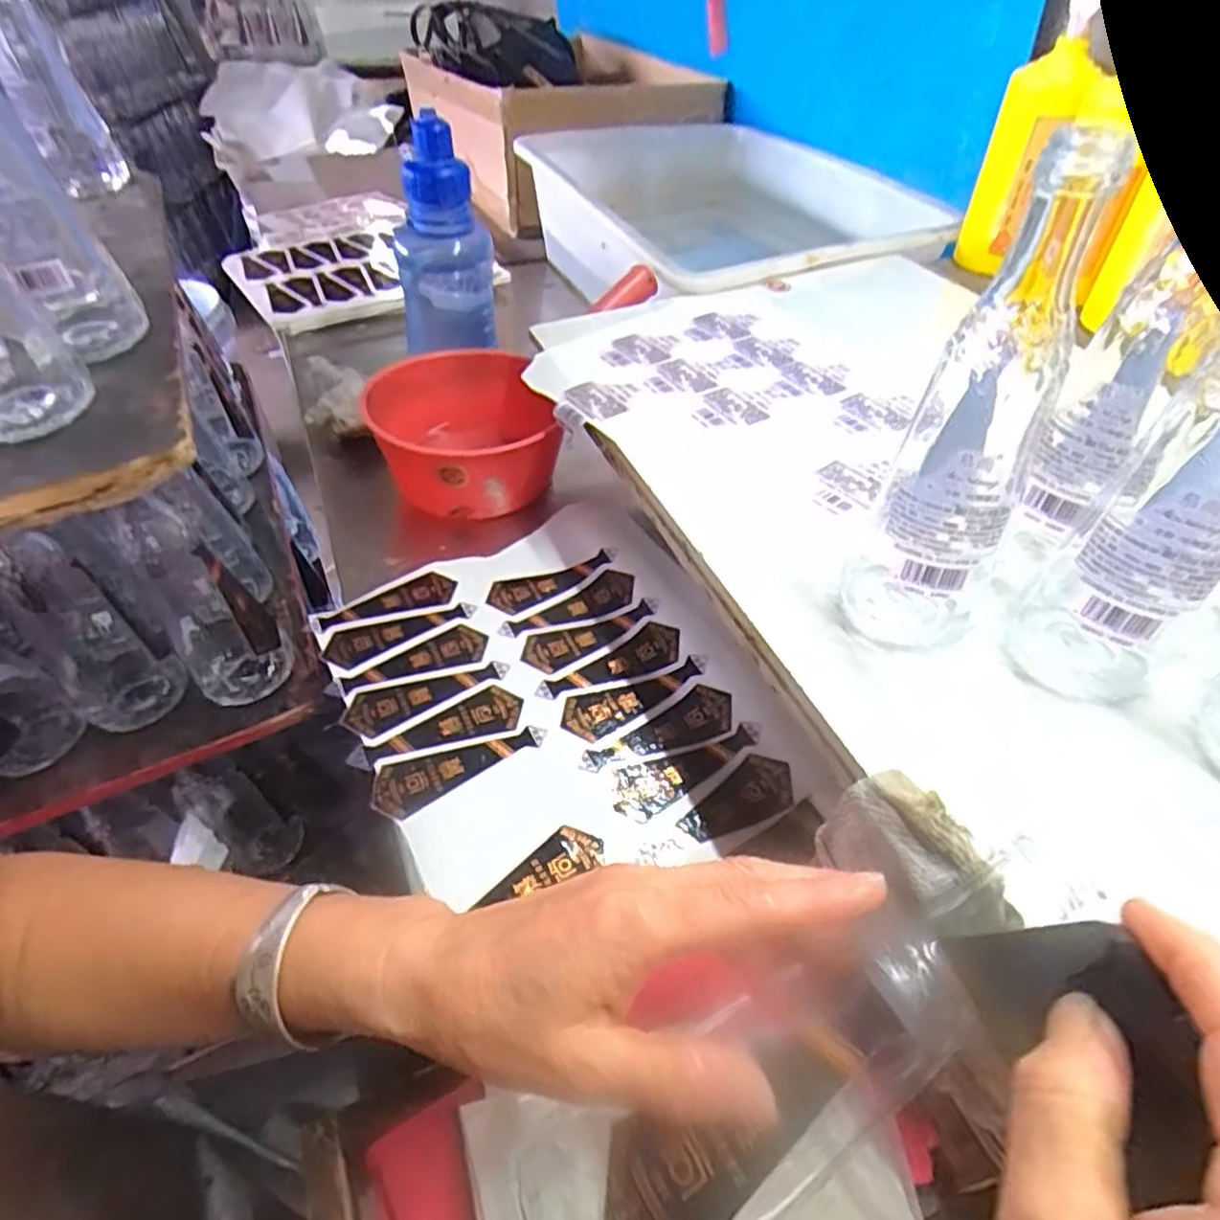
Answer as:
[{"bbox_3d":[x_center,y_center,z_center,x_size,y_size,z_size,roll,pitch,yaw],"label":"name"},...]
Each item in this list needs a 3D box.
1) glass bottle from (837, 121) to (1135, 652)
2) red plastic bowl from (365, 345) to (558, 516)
[{"bbox_3d":[0.151,-0.070,0.302,0.061,0.201,0.056,23,51,23],"label":"glass bottle"},{"bbox_3d":[-0.123,-0.150,0.611,0.156,0.078,0.166,-9,47,-12],"label":"red plastic bowl"}]

